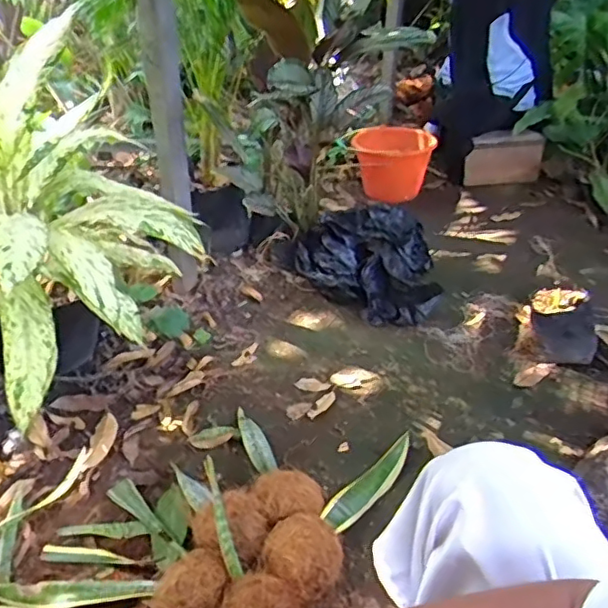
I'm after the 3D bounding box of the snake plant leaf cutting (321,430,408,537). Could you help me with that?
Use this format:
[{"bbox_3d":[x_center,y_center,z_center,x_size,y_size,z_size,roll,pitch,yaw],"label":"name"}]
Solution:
[{"bbox_3d":[0.121,0.313,1.072,0.053,0.030,0.250,26,44,34],"label":"snake plant leaf cutting"}]

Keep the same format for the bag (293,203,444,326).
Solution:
[{"bbox_3d":[0.202,-0.117,1.615,0.382,0.170,0.300,24,43,33],"label":"bag"}]

